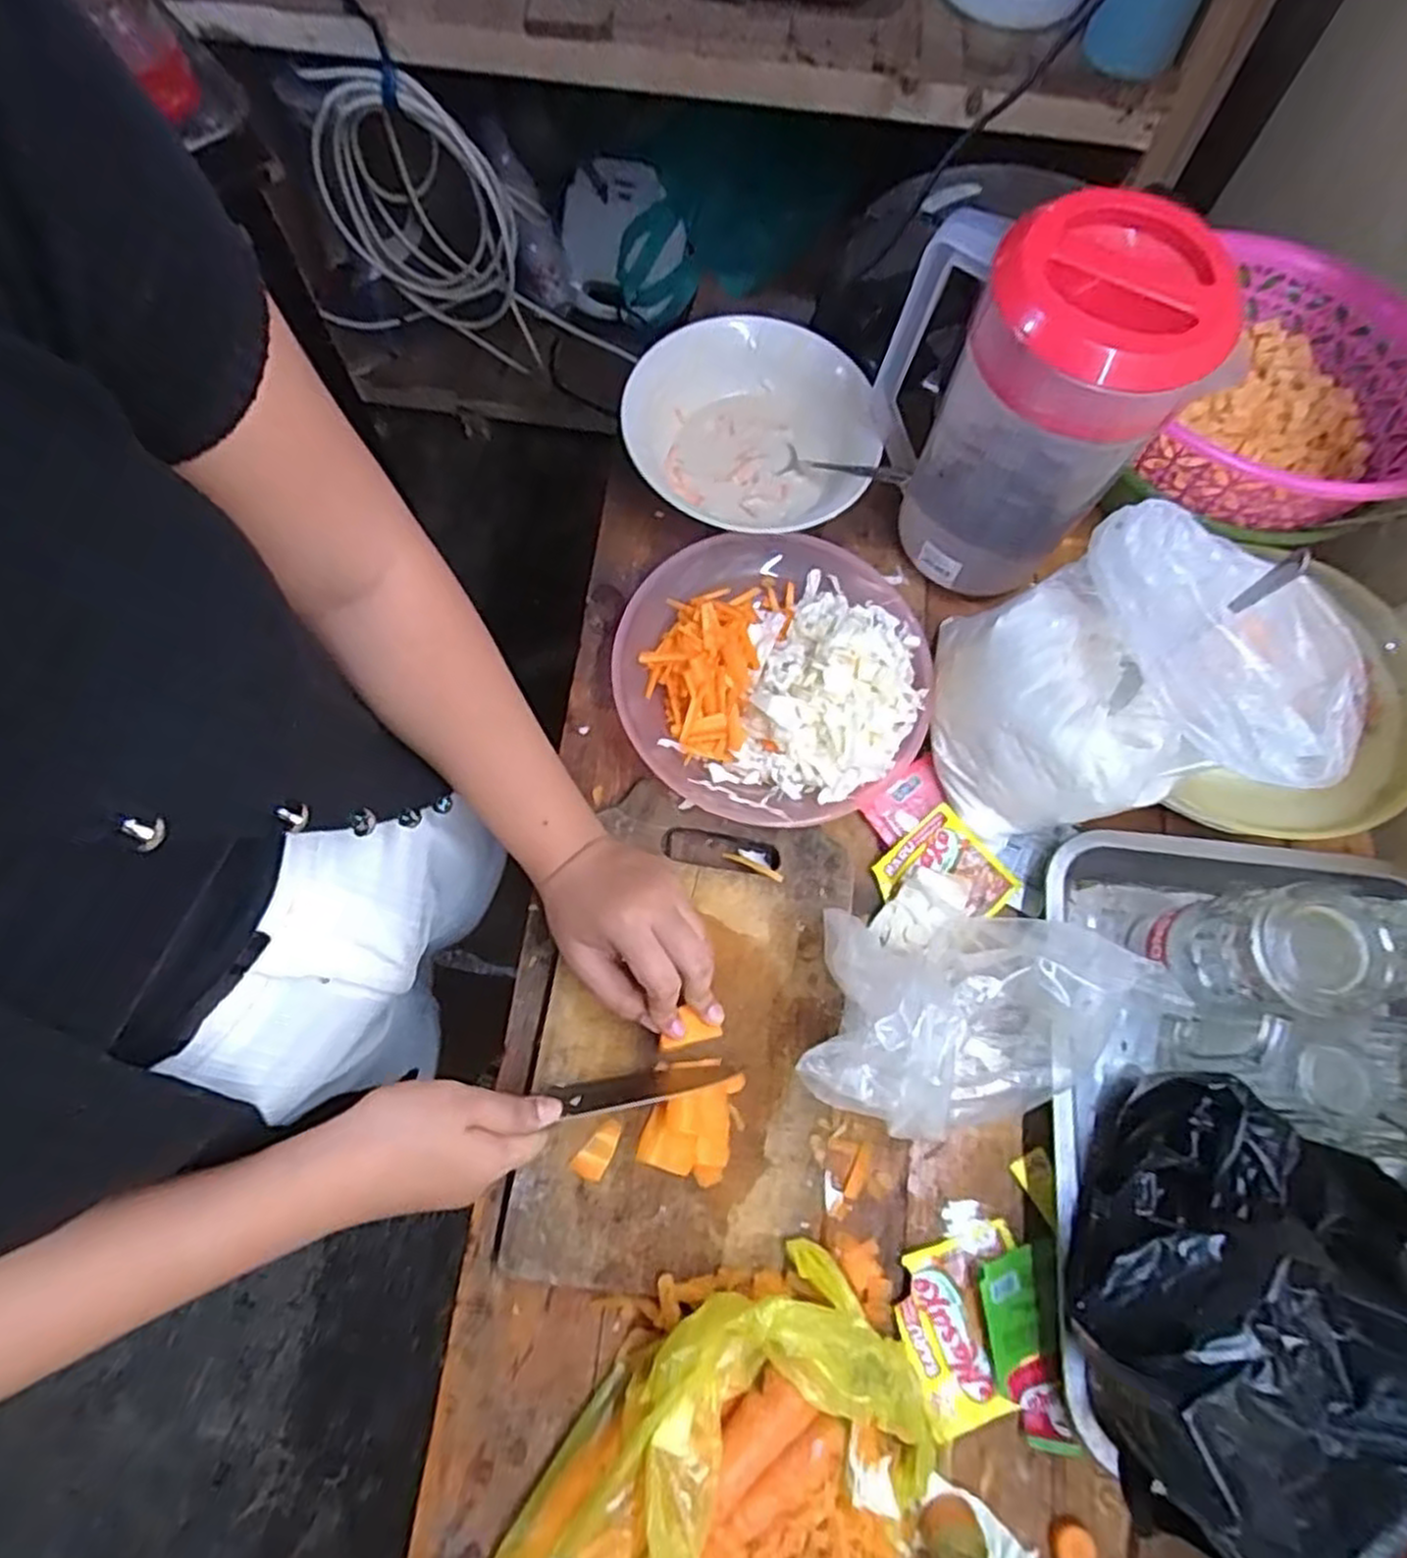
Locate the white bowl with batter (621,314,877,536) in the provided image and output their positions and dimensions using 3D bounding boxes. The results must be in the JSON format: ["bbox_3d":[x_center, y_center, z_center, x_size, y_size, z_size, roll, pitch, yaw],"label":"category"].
[{"bbox_3d":[0.035,-0.250,0.588,0.178,0.063,0.172,0,73,-1],"label":"white bowl with batter"}]

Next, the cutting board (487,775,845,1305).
[{"bbox_3d":[-0.007,0.157,0.481,0.174,0.013,0.283,9,73,1],"label":"cutting board"}]

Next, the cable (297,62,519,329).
[{"bbox_3d":[-0.375,-0.793,1.068,0.321,0.281,0.091,37,60,-29],"label":"cable"}]

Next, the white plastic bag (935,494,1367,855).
[{"bbox_3d":[0.238,-0.047,0.450,0.161,0.188,0.124,8,73,1],"label":"white plastic bag"}]

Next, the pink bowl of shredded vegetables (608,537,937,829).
[{"bbox_3d":[0.050,-0.072,0.543,0.216,0.048,0.205,0,73,-1],"label":"pink bowl of shredded vegetables"}]

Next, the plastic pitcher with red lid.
[{"bbox_3d":[0.189,-0.223,0.503,0.158,0.229,0.110,16,73,4],"label":"plastic pitcher with red lid"}]

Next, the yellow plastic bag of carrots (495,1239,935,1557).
[{"bbox_3d":[0.013,0.374,0.395,0.172,0.063,0.243,42,76,11],"label":"yellow plastic bag of carrots"}]

